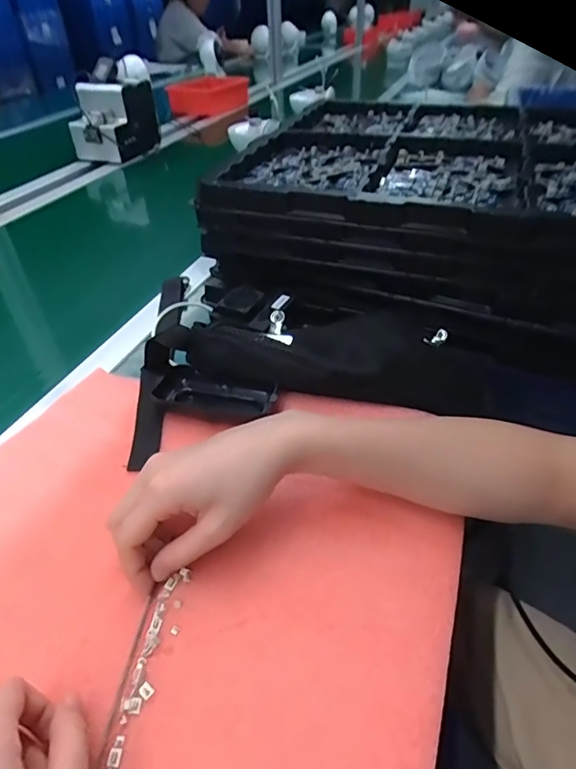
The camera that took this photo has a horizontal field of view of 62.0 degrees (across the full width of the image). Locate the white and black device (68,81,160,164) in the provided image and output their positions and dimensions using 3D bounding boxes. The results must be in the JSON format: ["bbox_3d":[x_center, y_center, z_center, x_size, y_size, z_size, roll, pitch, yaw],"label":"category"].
[{"bbox_3d":[-0.419,-0.633,1.153,0.134,0.145,0.162,14,42,17],"label":"white and black device"}]

